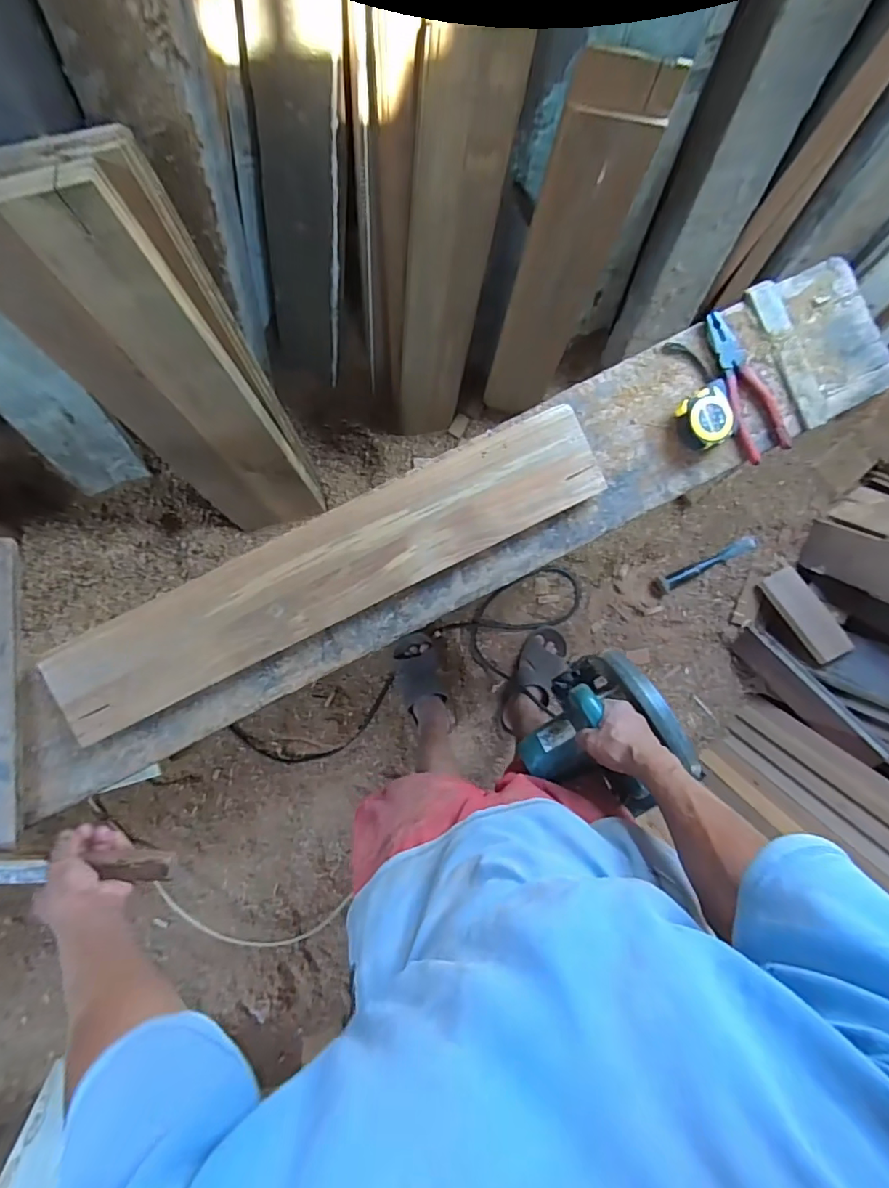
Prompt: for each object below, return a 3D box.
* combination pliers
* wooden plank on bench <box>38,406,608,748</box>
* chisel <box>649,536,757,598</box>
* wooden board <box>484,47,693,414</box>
[{"bbox_3d":[0.382,-0.267,0.680,0.063,0.014,0.195,-26,96,0],"label":"combination pliers"},{"bbox_3d":[-0.135,-0.034,0.636,0.673,0.028,0.126,-27,92,-3],"label":"wooden plank on bench"},{"bbox_3d":[0.627,-0.069,1.292,0.264,0.039,0.046,-30,96,0],"label":"chisel"},{"bbox_3d":[0.174,-0.487,0.859,0.123,0.622,0.030,11,76,-2],"label":"wooden board"}]

